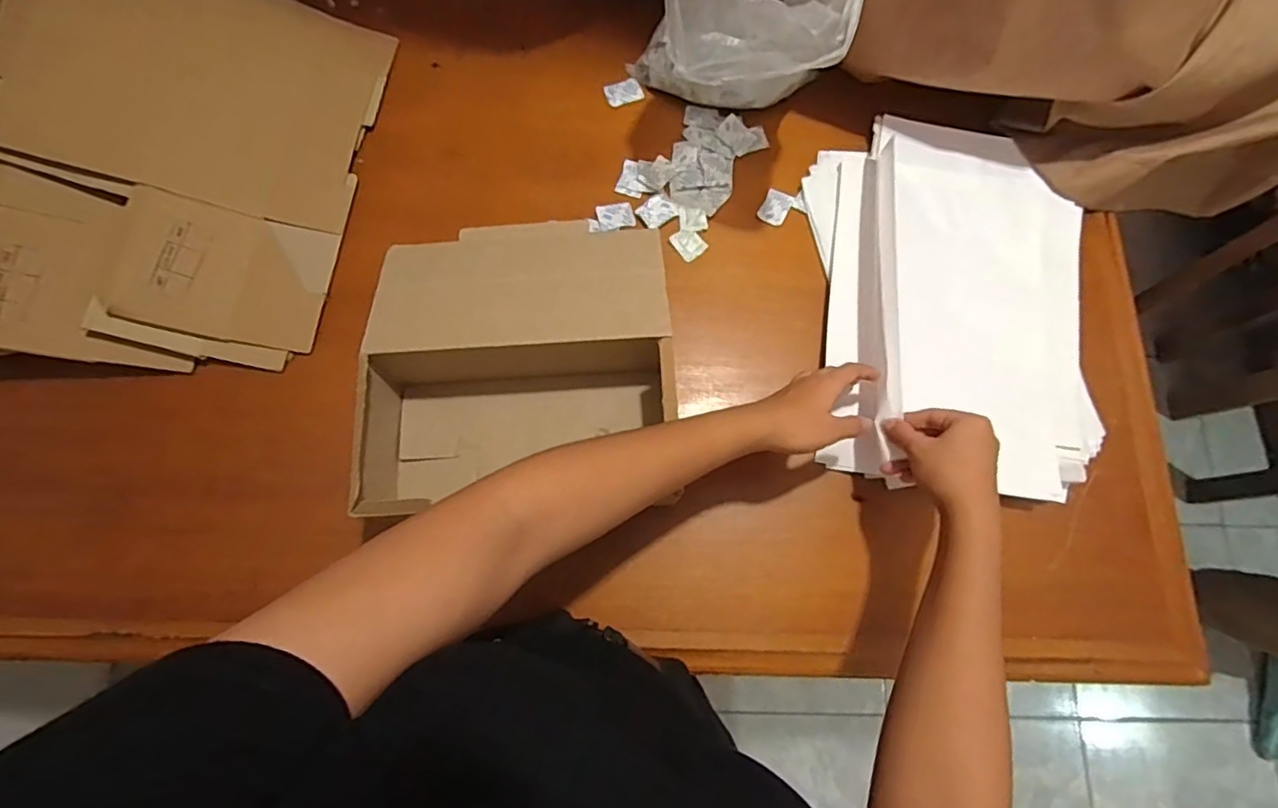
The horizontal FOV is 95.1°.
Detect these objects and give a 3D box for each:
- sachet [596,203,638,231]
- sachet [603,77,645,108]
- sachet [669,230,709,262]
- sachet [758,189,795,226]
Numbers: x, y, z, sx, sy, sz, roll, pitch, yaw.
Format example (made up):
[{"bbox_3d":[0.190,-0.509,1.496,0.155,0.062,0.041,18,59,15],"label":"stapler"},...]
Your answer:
[{"bbox_3d":[-0.025,-0.202,0.632,0.039,0.005,0.031,-12,76,-5],"label":"sachet"},{"bbox_3d":[-0.018,-0.359,0.676,0.040,0.004,0.034,-21,77,-7],"label":"sachet"},{"bbox_3d":[0.053,-0.172,0.626,0.030,0.008,0.033,-39,80,-11],"label":"sachet"},{"bbox_3d":[0.150,-0.215,0.638,0.029,0.004,0.039,26,76,5],"label":"sachet"}]

